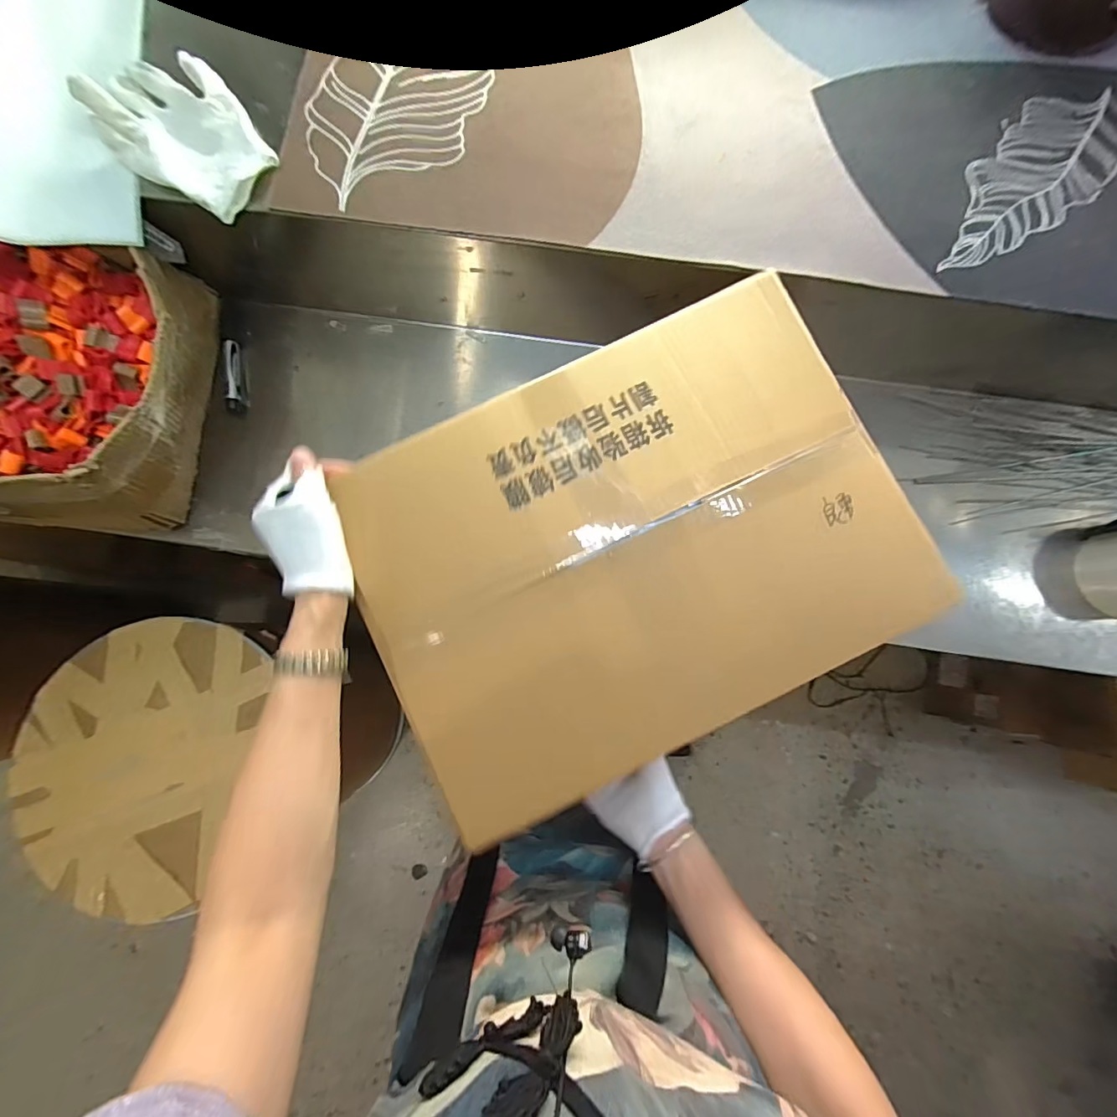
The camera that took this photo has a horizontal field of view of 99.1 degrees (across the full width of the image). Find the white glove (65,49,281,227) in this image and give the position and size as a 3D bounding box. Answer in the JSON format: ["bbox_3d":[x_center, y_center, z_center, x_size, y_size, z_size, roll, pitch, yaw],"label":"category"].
[{"bbox_3d":[-0.341,-0.393,0.431,0.176,0.033,0.116,39,84,6],"label":"white glove"}]

